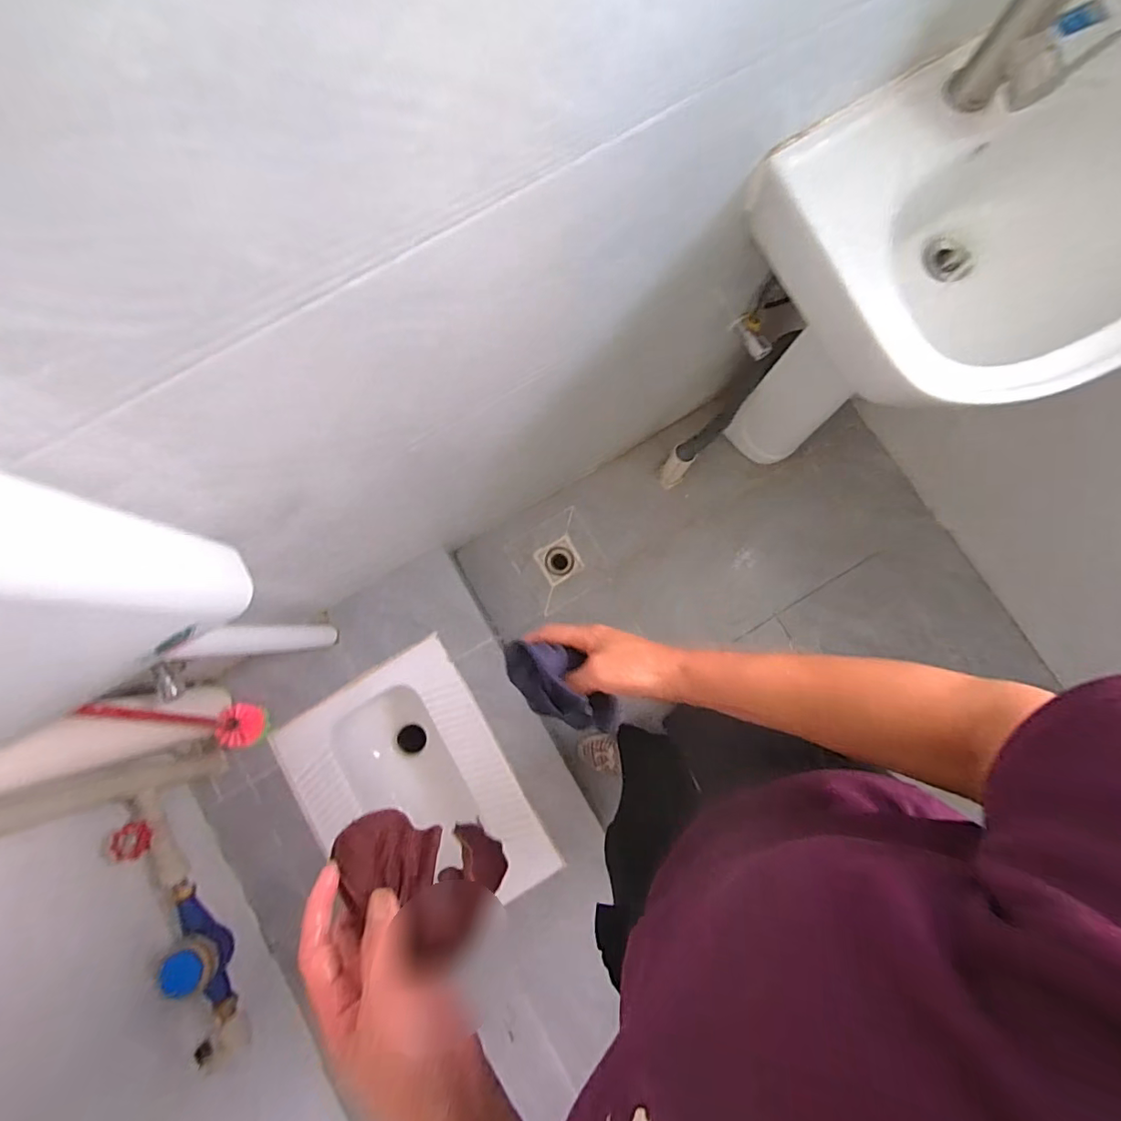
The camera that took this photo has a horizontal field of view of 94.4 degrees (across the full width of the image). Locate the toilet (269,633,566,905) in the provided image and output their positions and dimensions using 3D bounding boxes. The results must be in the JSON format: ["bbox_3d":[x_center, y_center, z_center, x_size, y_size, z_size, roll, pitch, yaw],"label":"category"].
[{"bbox_3d":[-0.314,0.531,1.198,0.438,0.180,0.578,-31,81,-4],"label":"toilet"}]

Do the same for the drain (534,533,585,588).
[{"bbox_3d":[-0.003,-0.001,1.308,0.101,0.009,0.095,-31,90,-11],"label":"drain"}]

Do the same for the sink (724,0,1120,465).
[{"bbox_3d":[0.555,-0.344,0.925,0.546,0.760,0.395,-28,81,-3],"label":"sink"}]

